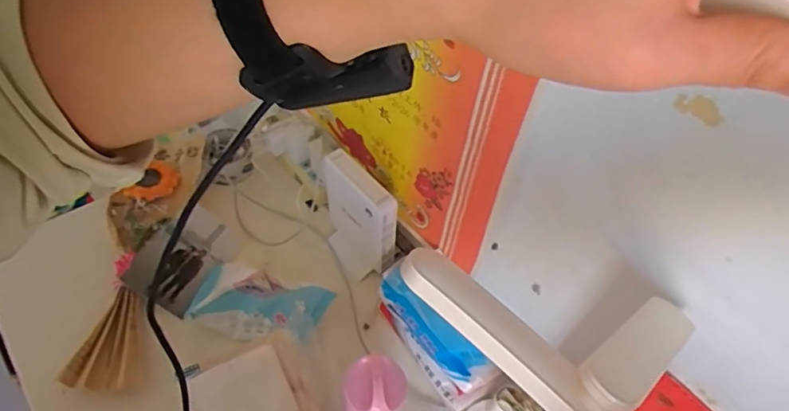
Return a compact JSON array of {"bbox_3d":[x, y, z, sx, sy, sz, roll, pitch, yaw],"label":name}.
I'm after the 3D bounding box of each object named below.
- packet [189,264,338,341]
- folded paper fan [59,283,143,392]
[{"bbox_3d":[-0.174,0.124,0.716,0.169,0.057,0.089,15,51,7],"label":"packet"},{"bbox_3d":[-0.343,0.165,0.689,0.086,0.014,0.129,4,51,-2],"label":"folded paper fan"}]

